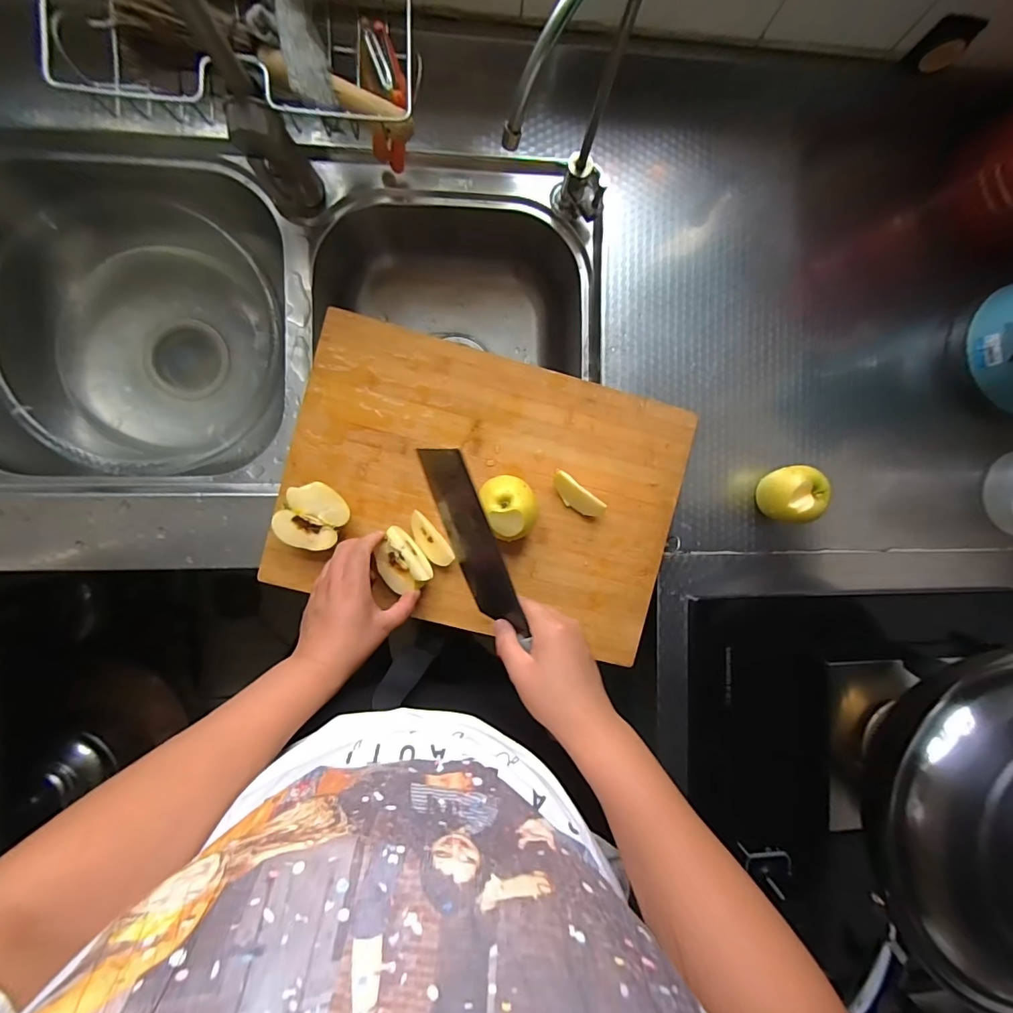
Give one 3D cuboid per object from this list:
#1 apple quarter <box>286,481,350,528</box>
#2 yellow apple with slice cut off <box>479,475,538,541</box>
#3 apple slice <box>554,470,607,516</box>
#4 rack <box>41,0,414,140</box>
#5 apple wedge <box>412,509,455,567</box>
[{"bbox_3d":[-0.187,-0.004,0.490,0.059,0.042,0.034,24,88,-6],"label":"apple quarter"},{"bbox_3d":[0.002,-0.002,0.493,0.053,0.058,0.066,-22,93,-5],"label":"yellow apple with slice cut off"},{"bbox_3d":[0.075,-0.011,0.516,0.064,0.022,0.023,40,87,-5],"label":"apple slice"},{"bbox_3d":[-0.211,-0.376,0.384,0.269,0.066,0.139,3,91,-6],"label":"rack"},{"bbox_3d":[-0.082,0.036,0.508,0.025,0.016,0.064,-38,94,-4],"label":"apple wedge"}]

